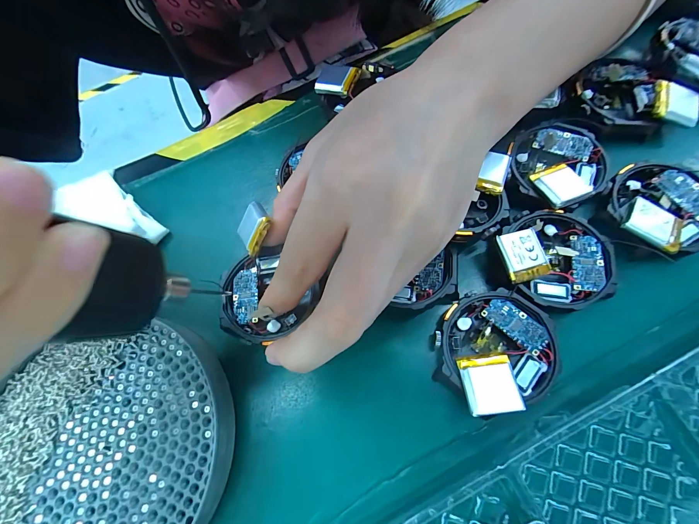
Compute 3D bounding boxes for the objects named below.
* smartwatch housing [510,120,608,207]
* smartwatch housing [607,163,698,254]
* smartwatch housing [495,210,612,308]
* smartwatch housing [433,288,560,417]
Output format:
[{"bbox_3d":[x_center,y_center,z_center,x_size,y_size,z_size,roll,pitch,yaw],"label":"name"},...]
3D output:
[{"bbox_3d":[0.110,-0.053,0.161,0.049,0.012,0.046,-1,72,4],"label":"smartwatch housing"},{"bbox_3d":[0.153,-0.027,0.146,0.046,0.008,0.052,32,77,14],"label":"smartwatch housing"},{"bbox_3d":[0.096,-0.002,0.145,0.050,0.013,0.047,-1,72,4],"label":"smartwatch housing"},{"bbox_3d":[0.063,0.038,0.133,0.048,0.010,0.049,-5,71,3],"label":"smartwatch housing"}]

